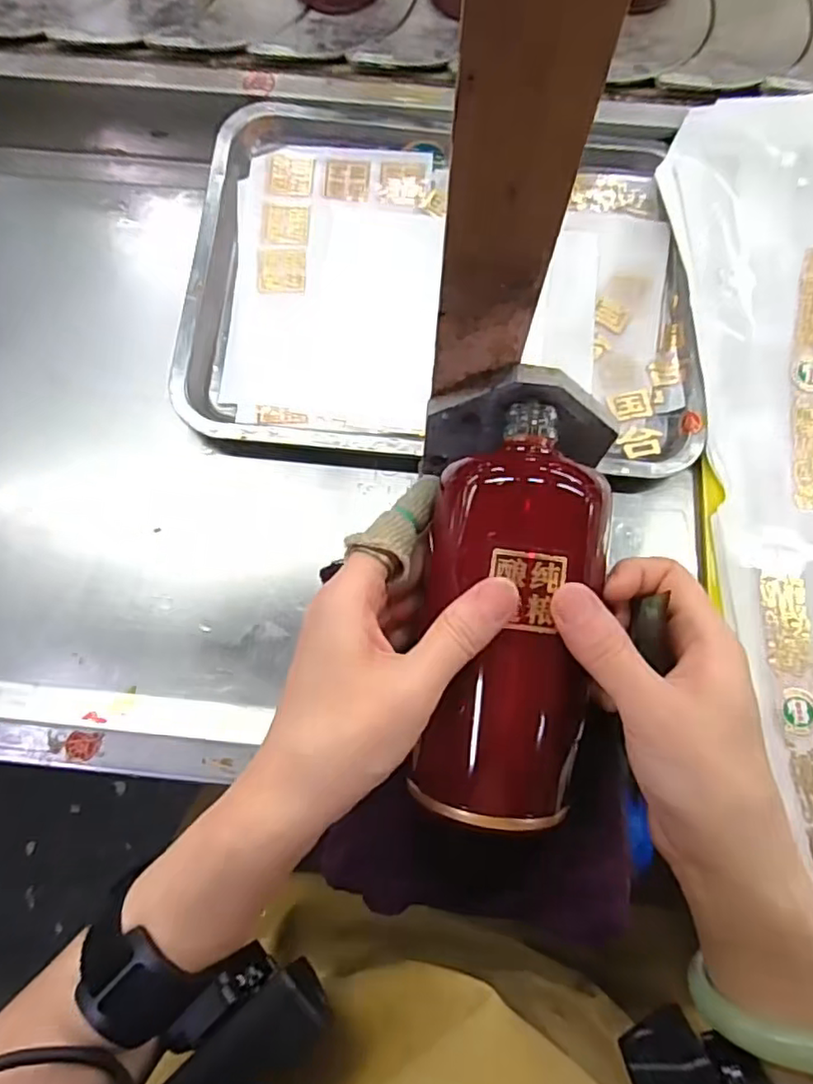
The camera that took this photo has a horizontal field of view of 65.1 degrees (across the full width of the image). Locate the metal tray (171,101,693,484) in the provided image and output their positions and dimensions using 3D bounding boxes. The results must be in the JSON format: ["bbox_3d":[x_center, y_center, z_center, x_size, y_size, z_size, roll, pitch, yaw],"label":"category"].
[{"bbox_3d":[0.025,-0.181,0.439,0.336,0.024,0.262,5,76,2],"label":"metal tray"}]

